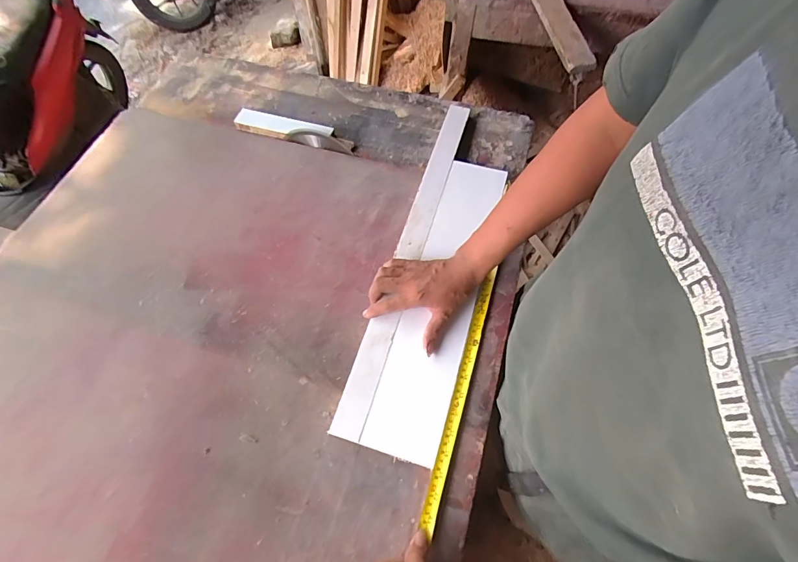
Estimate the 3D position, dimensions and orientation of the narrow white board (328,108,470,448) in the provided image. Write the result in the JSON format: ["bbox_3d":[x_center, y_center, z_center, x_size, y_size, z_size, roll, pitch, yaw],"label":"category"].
[{"bbox_3d":[0.023,-0.069,0.666,0.049,0.015,0.629,13,63,10],"label":"narrow white board"}]

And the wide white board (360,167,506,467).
[{"bbox_3d":[0.068,0.008,0.630,0.102,0.023,0.492,13,63,10],"label":"wide white board"}]

